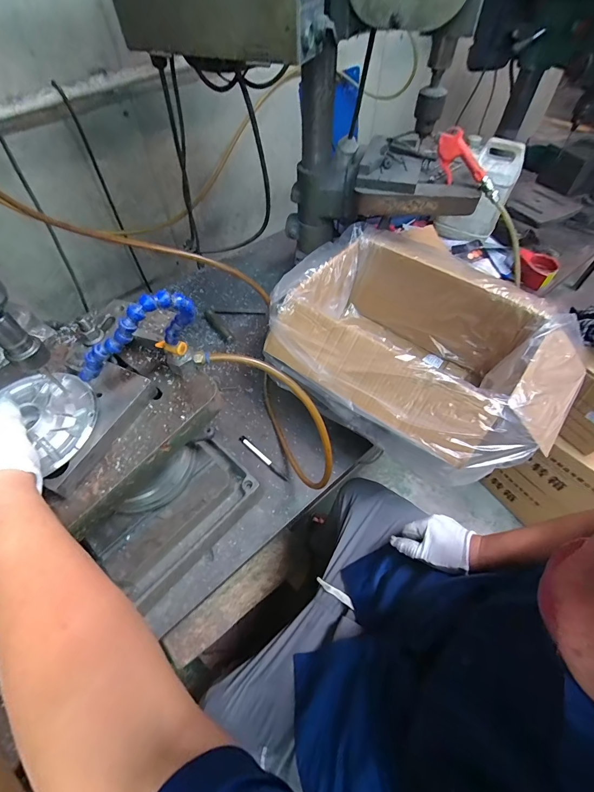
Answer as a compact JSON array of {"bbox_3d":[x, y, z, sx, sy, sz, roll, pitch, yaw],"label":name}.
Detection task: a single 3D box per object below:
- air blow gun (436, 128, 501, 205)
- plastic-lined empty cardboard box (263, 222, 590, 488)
[{"bbox_3d":[0.364,-0.480,0.717,0.175,0.076,0.033,46,65,-1],"label":"air blow gun"},{"bbox_3d":[0.235,-0.087,0.723,0.547,0.231,0.400,35,63,22],"label":"plastic-lined empty cardboard box"}]

